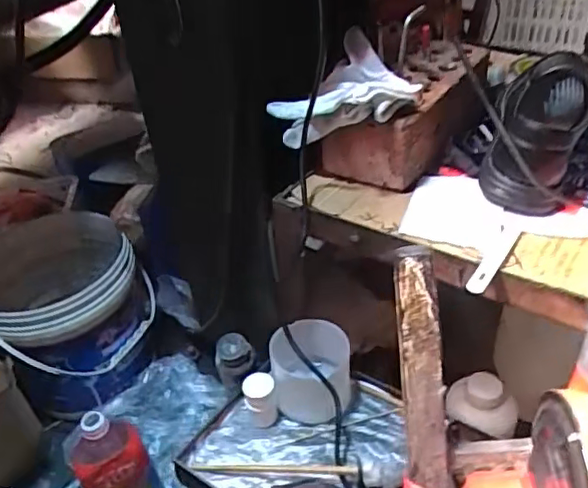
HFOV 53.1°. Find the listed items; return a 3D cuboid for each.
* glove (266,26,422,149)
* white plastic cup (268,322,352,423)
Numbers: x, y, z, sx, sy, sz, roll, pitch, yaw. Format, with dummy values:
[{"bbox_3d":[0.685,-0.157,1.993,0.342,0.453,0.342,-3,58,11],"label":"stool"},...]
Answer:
[{"bbox_3d":[0.051,-0.158,0.615,0.097,0.106,0.135,-31,45,-28],"label":"glove"},{"bbox_3d":[0.021,0.145,0.674,0.081,0.084,0.094,1,39,9],"label":"white plastic cup"}]

